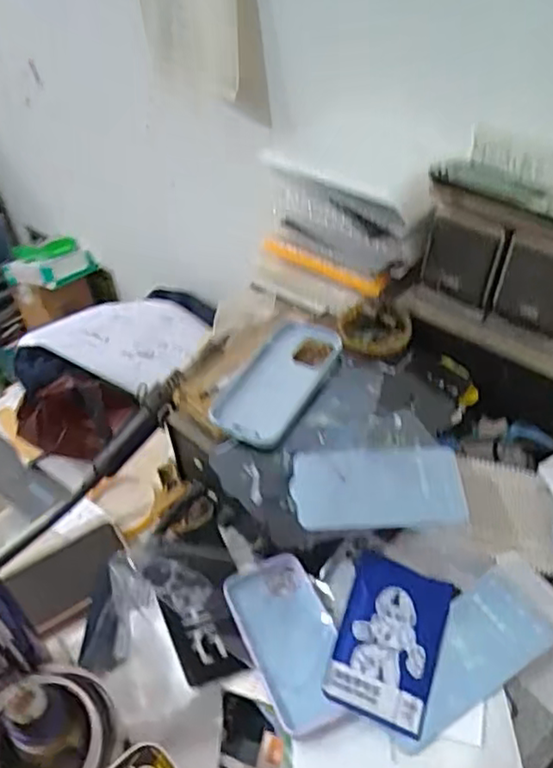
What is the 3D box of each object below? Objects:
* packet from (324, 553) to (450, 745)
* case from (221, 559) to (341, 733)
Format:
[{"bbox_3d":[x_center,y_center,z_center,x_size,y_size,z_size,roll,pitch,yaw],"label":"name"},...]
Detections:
[{"bbox_3d":[0.095,0.212,0.541,0.084,0.014,0.124,25,56,0],"label":"packet"},{"bbox_3d":[0.011,0.218,0.561,0.074,0.015,0.149,-20,45,-15],"label":"case"}]

